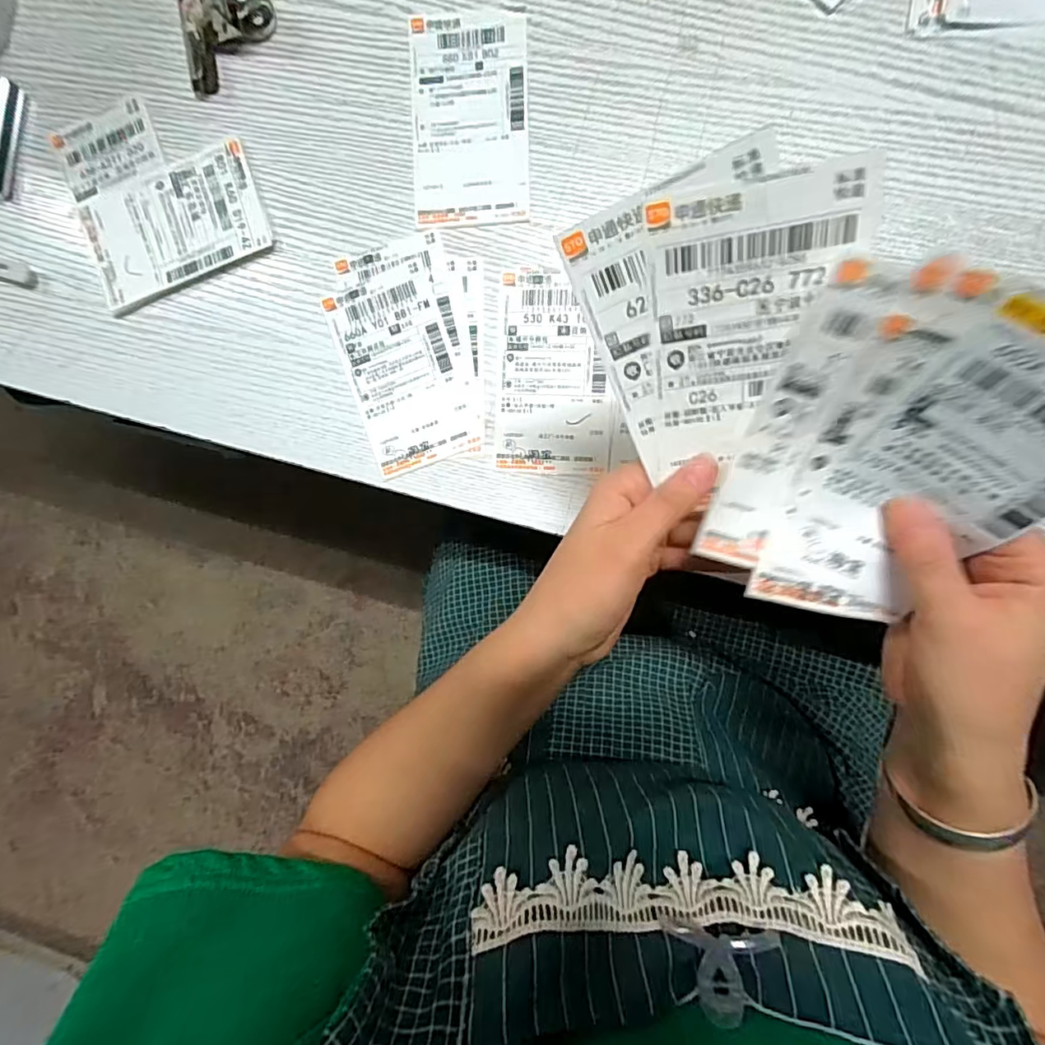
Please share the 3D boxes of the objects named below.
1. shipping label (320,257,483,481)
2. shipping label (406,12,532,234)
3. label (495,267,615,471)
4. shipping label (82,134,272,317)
[{"bbox_3d":[-0.082,-0.101,0.362,0.072,0.004,0.129,-18,92,9],"label":"shipping label"},{"bbox_3d":[-0.034,-0.258,0.345,0.075,0.004,0.127,0,95,8],"label":"shipping label"},{"bbox_3d":[0.020,-0.097,0.349,0.073,0.004,0.126,2,95,8],"label":"label"},{"bbox_3d":[-0.242,-0.205,0.375,0.131,0.009,0.078,-19,92,9],"label":"shipping label"}]

